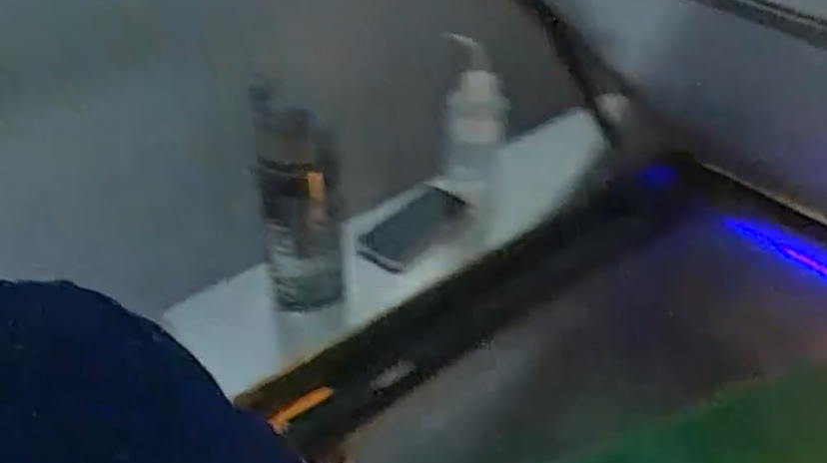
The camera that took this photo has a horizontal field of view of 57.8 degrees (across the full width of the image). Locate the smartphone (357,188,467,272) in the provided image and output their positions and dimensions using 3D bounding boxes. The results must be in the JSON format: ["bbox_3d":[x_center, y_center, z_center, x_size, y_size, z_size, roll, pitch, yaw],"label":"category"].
[{"bbox_3d":[0.001,-0.002,0.981,0.079,0.015,0.163,40,57,22],"label":"smartphone"}]

